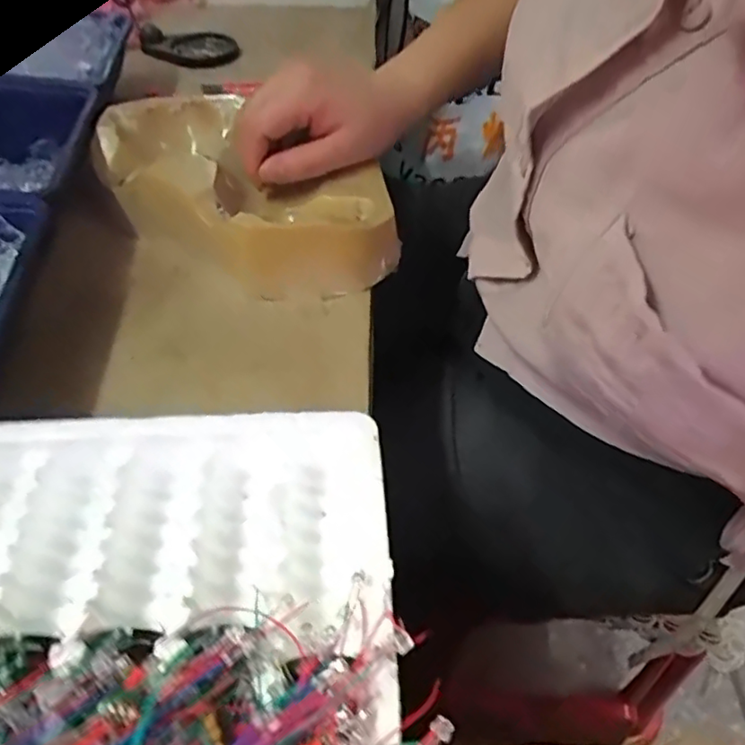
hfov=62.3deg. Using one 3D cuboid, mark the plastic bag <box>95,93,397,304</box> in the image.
[{"bbox_3d":[-0.086,-0.123,0.399,0.217,0.040,0.126,36,58,23],"label":"plastic bag"}]

